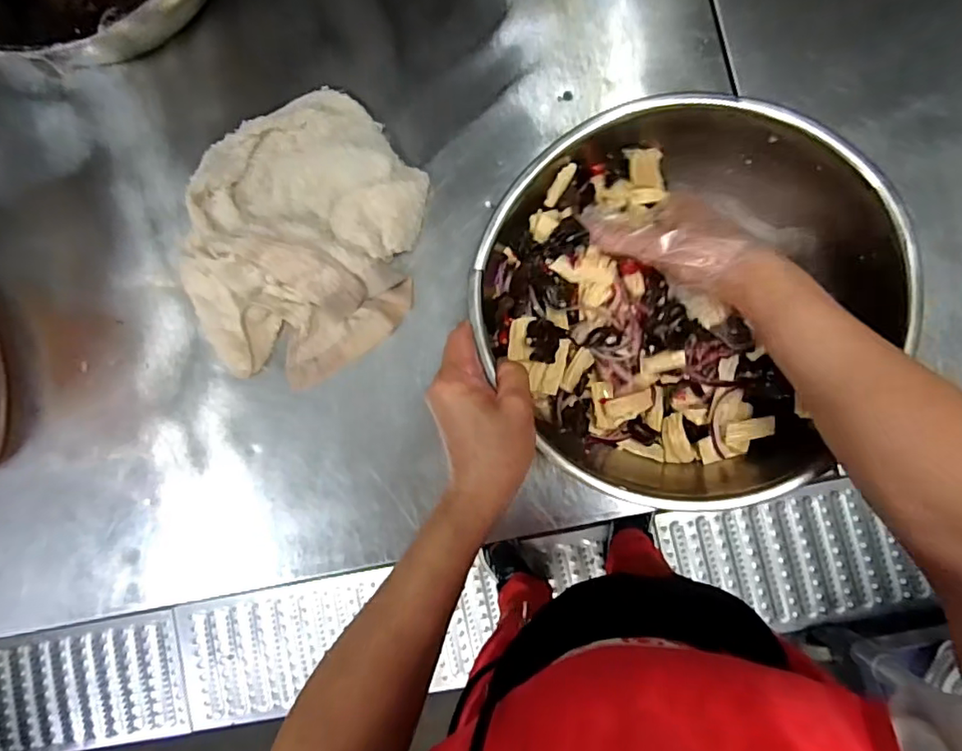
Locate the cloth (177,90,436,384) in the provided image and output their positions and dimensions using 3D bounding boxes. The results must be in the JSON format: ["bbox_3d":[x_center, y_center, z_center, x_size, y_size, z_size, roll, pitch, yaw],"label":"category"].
[{"bbox_3d":[-0.157,-0.122,0.486,0.203,0.043,0.251,16,89,6],"label":"cloth"}]

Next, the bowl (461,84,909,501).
[{"bbox_3d":[0.144,-0.048,0.418,0.284,0.090,0.280,0,87,6],"label":"bowl"}]

